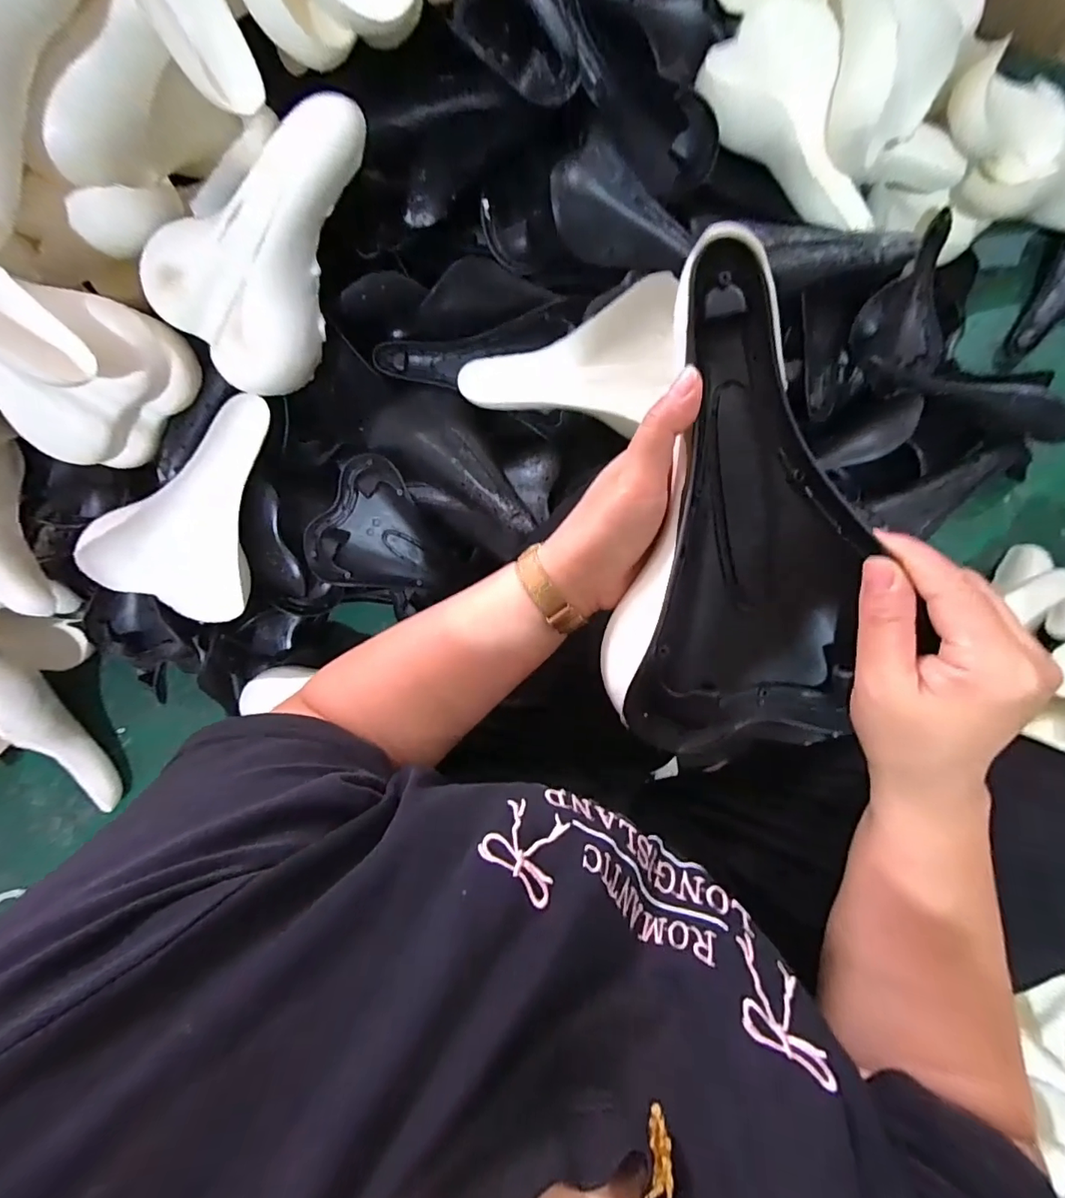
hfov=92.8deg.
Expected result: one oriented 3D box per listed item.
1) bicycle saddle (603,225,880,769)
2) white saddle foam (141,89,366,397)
[{"bbox_3d":[0.110,-0.039,0.261,0.124,0.043,0.264,1,97,3],"label":"bicycle saddle"},{"bbox_3d":[-0.229,-0.316,0.483,0.252,0.151,0.066,-34,54,9],"label":"white saddle foam"}]

